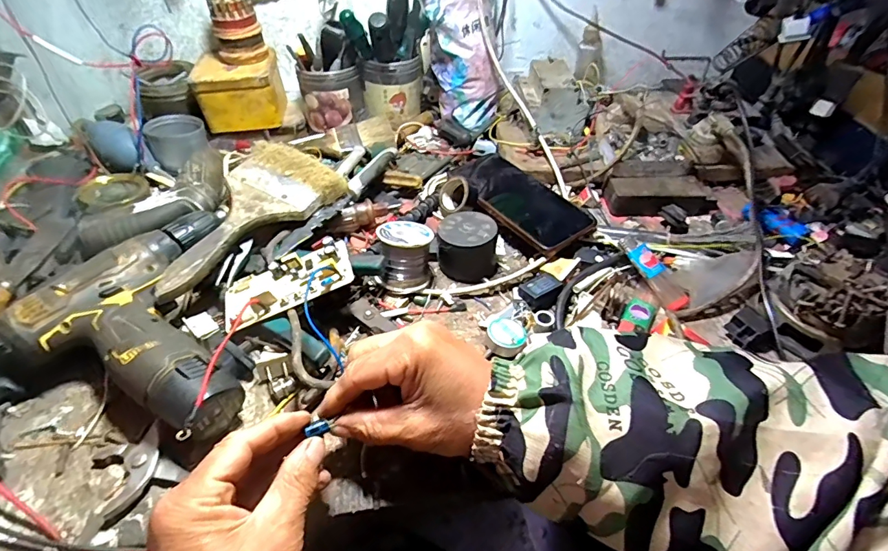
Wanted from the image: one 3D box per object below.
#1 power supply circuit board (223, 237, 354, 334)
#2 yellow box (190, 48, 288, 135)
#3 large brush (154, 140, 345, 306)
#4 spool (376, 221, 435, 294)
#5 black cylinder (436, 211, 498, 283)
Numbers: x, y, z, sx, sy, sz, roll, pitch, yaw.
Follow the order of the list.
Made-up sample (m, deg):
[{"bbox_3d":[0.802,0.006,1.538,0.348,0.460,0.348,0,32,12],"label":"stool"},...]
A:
[{"bbox_3d":[-0.133,0.005,0.376,0.110,0.017,0.048,-24,52,0],"label":"power supply circuit board"},{"bbox_3d":[-0.272,-0.250,0.607,0.104,0.069,0.093,-8,48,-8],"label":"yellow box"},{"bbox_3d":[-0.196,-0.065,0.425,0.098,0.015,0.198,37,57,15],"label":"large brush"},{"bbox_3d":[-0.036,-0.018,0.428,0.054,0.054,0.050,-3,33,-13],"label":"spool"},{"bbox_3d":[0.024,-0.032,0.446,0.057,0.041,0.061,-1,47,-3],"label":"black cylinder"}]

